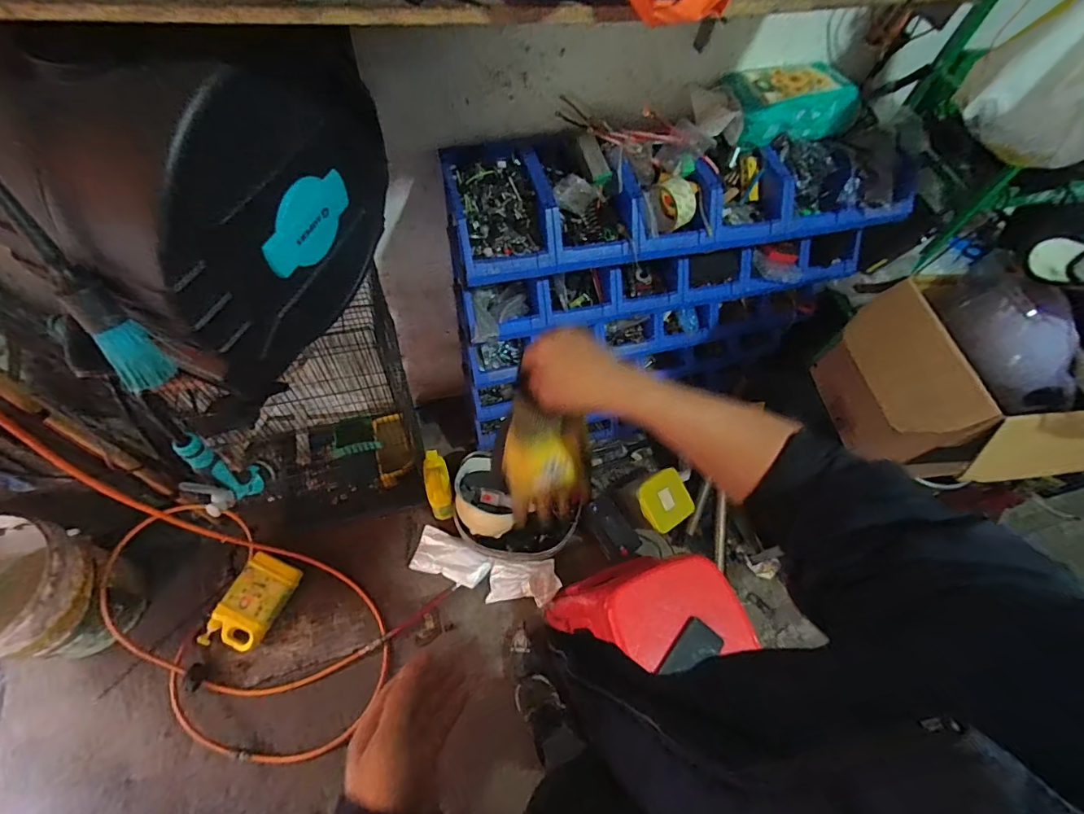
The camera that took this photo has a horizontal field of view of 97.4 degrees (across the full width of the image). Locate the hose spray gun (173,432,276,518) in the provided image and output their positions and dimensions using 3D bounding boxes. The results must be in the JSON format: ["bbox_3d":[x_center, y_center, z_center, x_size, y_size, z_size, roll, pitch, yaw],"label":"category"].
[{"bbox_3d":[-0.529,0.115,0.775,0.098,0.221,0.054,-39,72,-23],"label":"hose spray gun"}]

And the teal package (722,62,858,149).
[{"bbox_3d":[0.482,-0.609,0.938,0.242,0.074,0.151,-14,64,-13],"label":"teal package"}]

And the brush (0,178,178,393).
[{"bbox_3d":[-0.409,-0.121,0.407,0.031,0.247,0.043,-25,37,-14],"label":"brush"}]

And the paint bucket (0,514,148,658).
[{"bbox_3d":[-1.181,0.429,1.109,0.278,0.292,0.283,3,61,-5],"label":"paint bucket"}]

